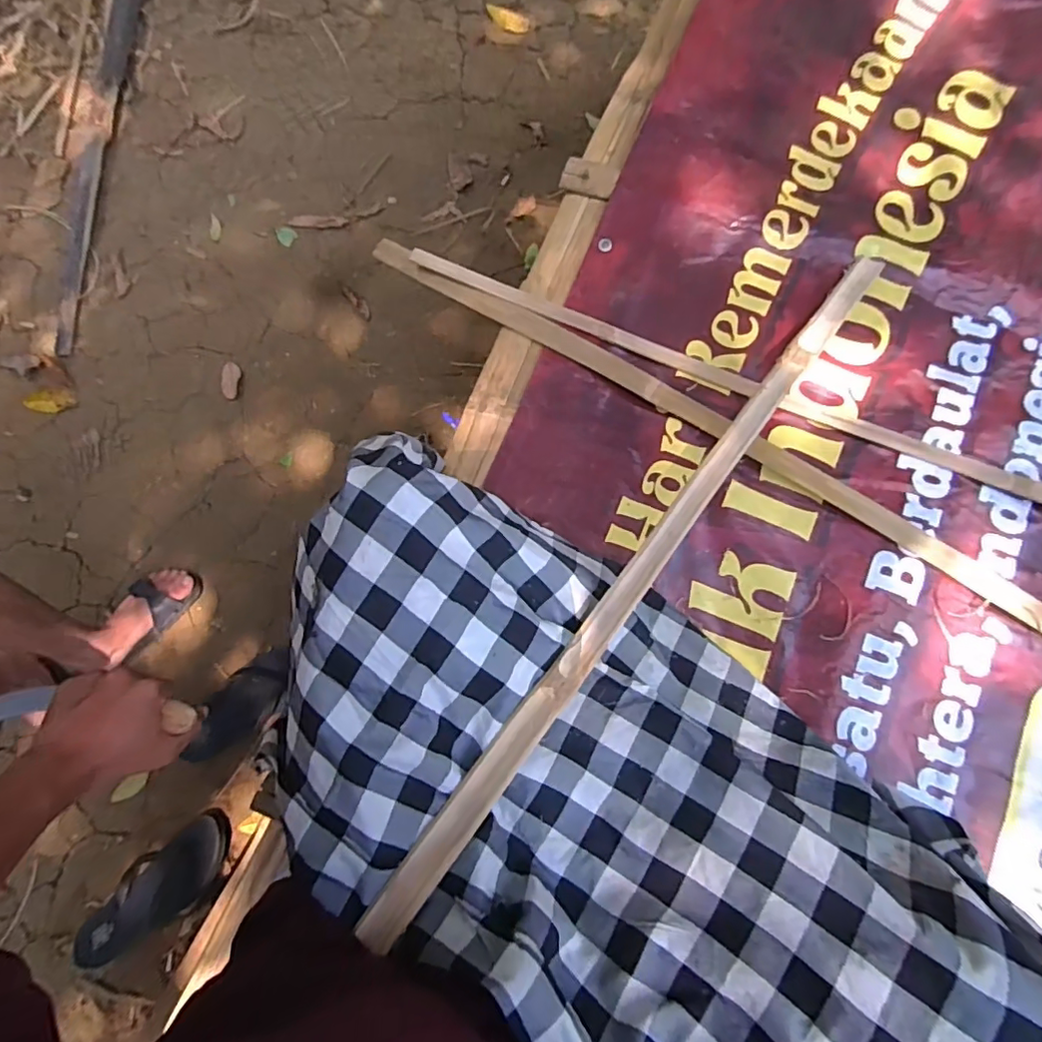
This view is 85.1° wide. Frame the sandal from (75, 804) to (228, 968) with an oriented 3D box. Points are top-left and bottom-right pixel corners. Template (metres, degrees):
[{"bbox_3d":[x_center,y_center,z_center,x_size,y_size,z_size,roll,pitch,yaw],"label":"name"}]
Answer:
[{"bbox_3d":[-0.647,0.648,0.996,0.293,0.057,0.118,-36,80,-7],"label":"sandal"}]

